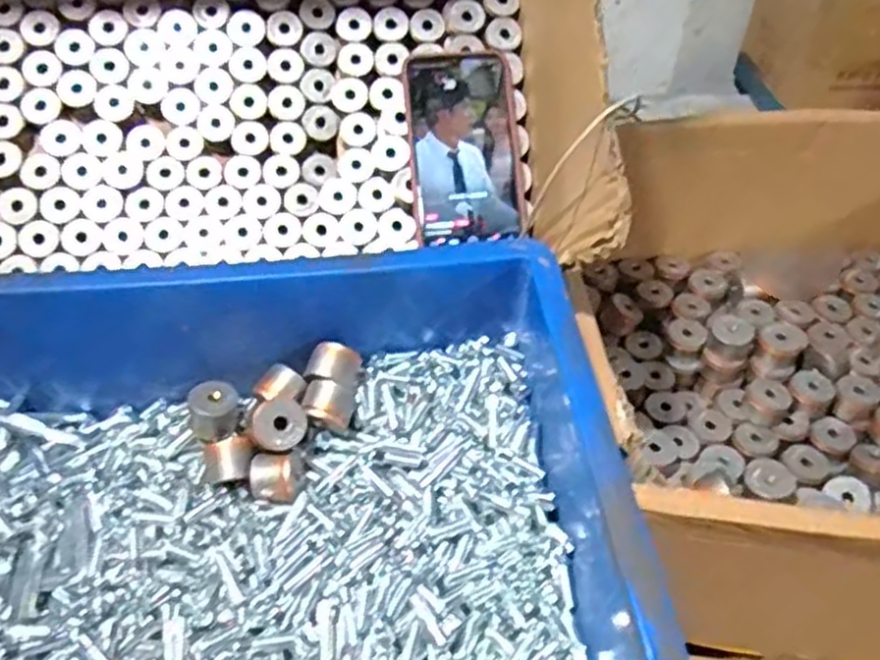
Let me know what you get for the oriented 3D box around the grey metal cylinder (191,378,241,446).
[{"bbox_3d":[-0.129,0.047,0.437,0.025,0.024,0.027,-10,47,-10],"label":"grey metal cylinder"}]

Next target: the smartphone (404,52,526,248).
[{"bbox_3d":[0.017,-0.135,0.551,0.078,0.010,0.142,-4,82,-5],"label":"smartphone"}]

